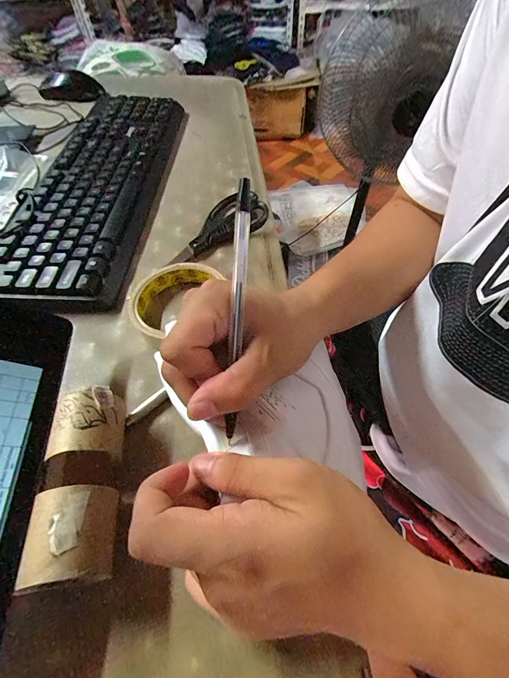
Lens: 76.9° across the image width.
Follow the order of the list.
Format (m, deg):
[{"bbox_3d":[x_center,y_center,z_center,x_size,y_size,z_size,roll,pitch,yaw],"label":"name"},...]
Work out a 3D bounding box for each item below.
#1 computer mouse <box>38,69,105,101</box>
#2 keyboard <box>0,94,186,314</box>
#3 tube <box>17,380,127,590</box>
[{"bbox_3d":[-0.323,-0.445,0.554,0.105,0.044,0.053,19,58,16],"label":"computer mouse"},{"bbox_3d":[-0.190,-0.204,0.409,0.141,0.038,0.424,-2,55,3],"label":"keyboard"},{"bbox_3d":[-0.098,0.085,0.195,0.038,0.046,0.103,-11,55,-4],"label":"tube"}]

